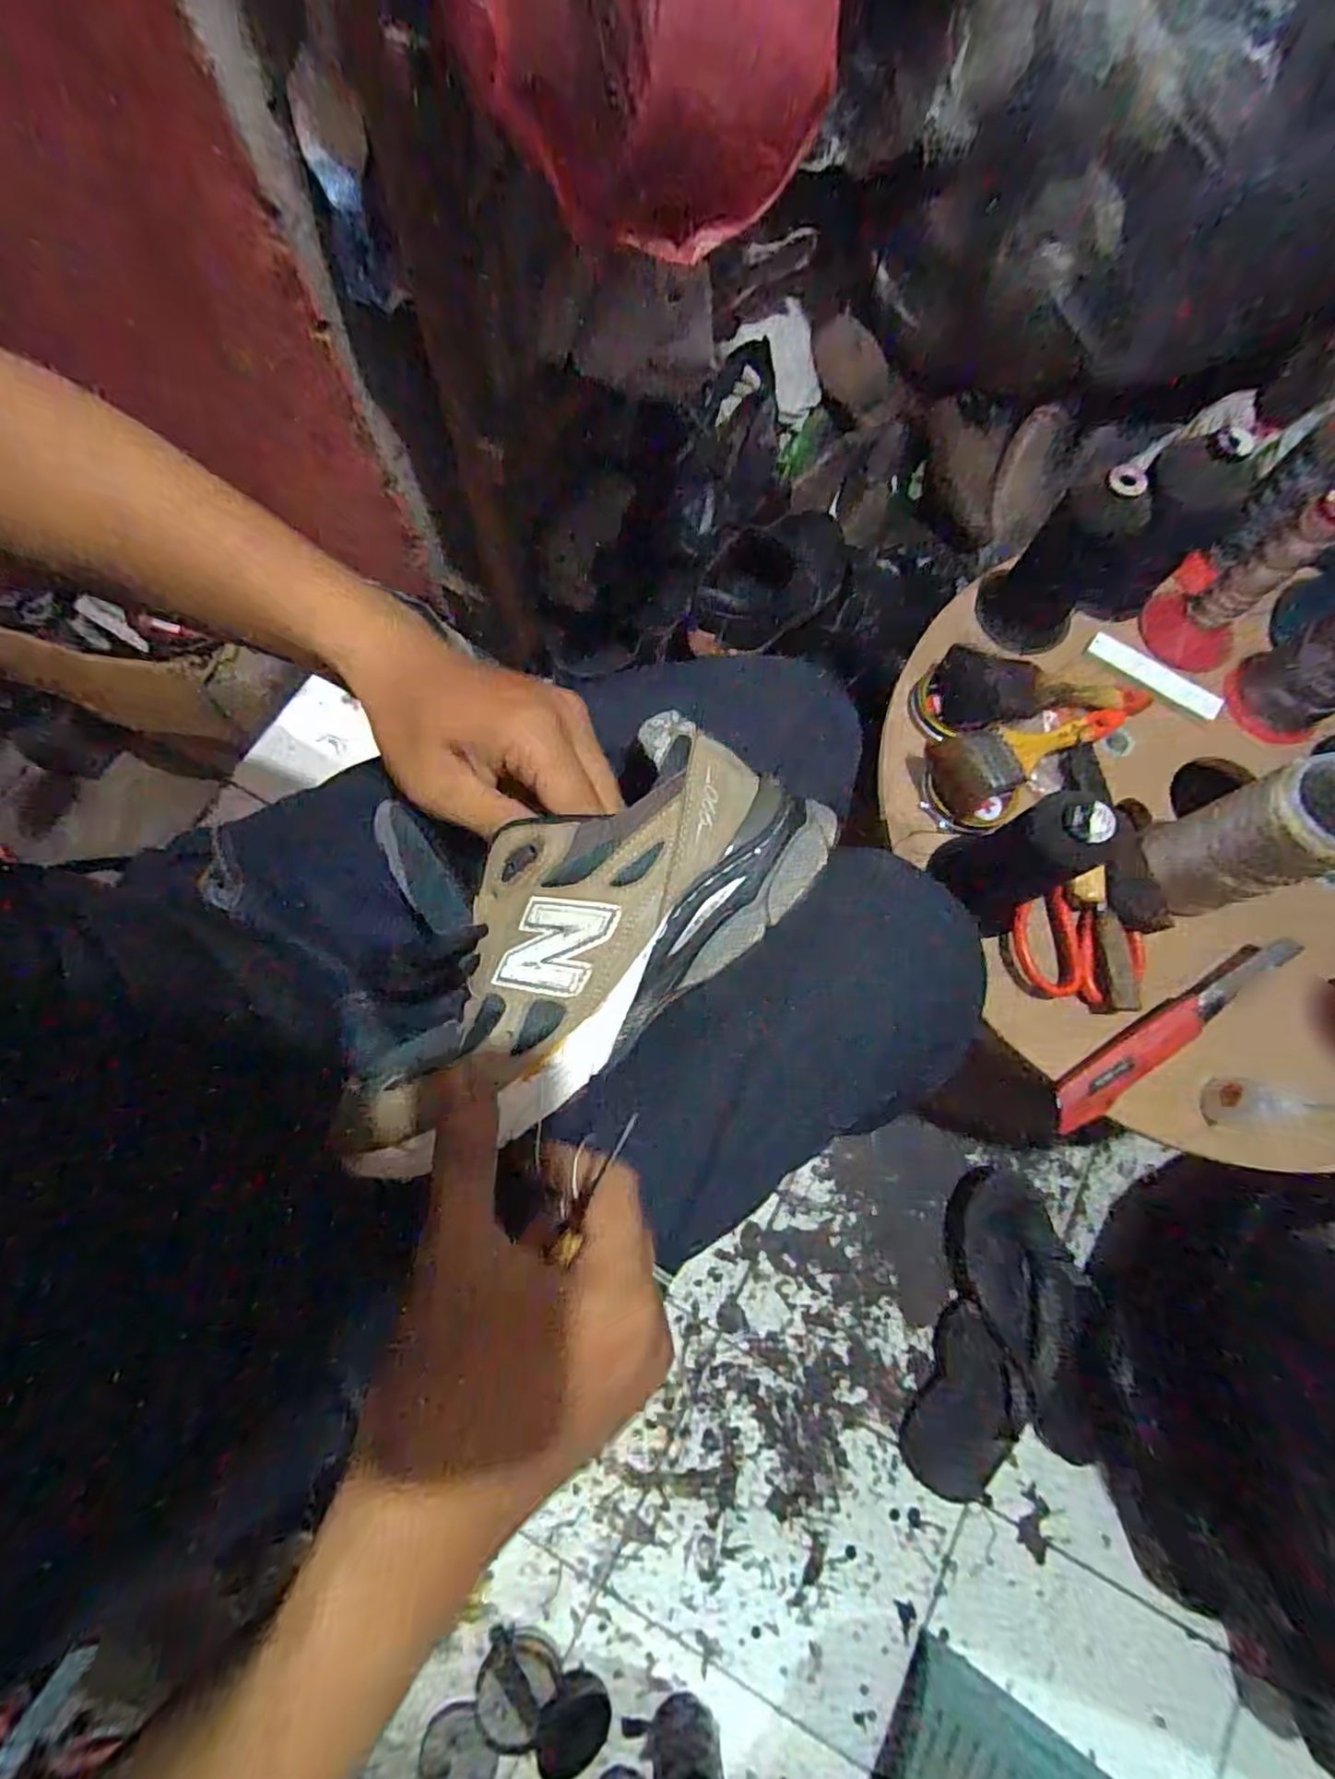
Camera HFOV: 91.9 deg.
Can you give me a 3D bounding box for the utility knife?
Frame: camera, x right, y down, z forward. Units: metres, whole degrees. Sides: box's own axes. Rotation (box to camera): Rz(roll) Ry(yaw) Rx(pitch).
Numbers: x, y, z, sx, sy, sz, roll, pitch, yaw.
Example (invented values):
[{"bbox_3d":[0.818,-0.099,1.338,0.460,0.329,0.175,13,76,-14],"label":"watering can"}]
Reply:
[{"bbox_3d":[0.350,0.095,0.447,0.210,0.018,0.029,-32,78,-11],"label":"utility knife"}]

